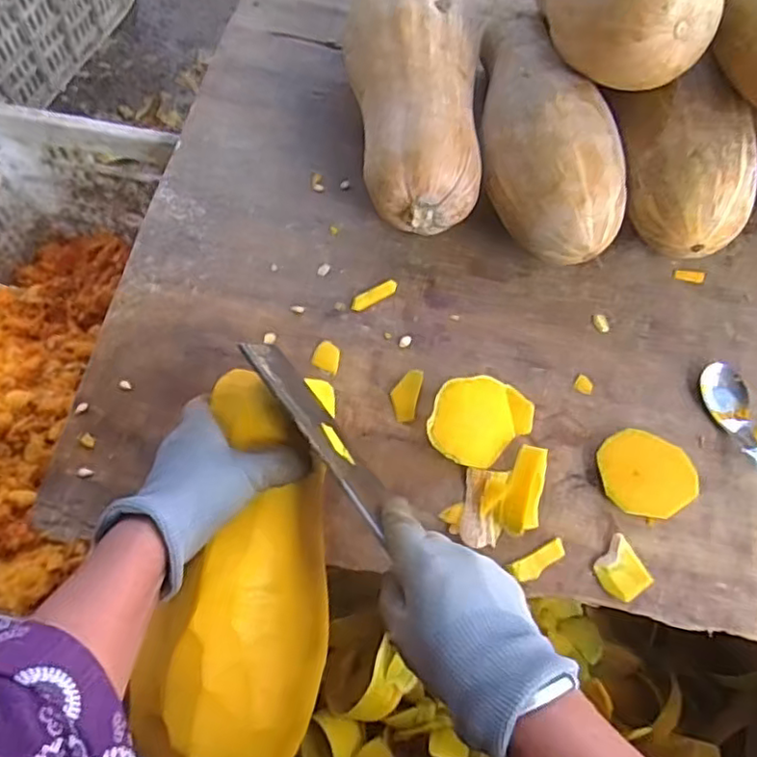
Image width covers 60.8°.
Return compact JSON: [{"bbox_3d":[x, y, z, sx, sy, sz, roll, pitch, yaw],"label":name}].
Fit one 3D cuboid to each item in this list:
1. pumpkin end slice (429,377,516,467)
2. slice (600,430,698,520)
[{"bbox_3d":[0.076,0.034,0.523,0.069,0.013,0.069,0,91,-4],"label":"pumpkin end slice"},{"bbox_3d":[0.206,0.076,0.502,0.070,0.025,0.058,31,68,13],"label":"slice"}]

